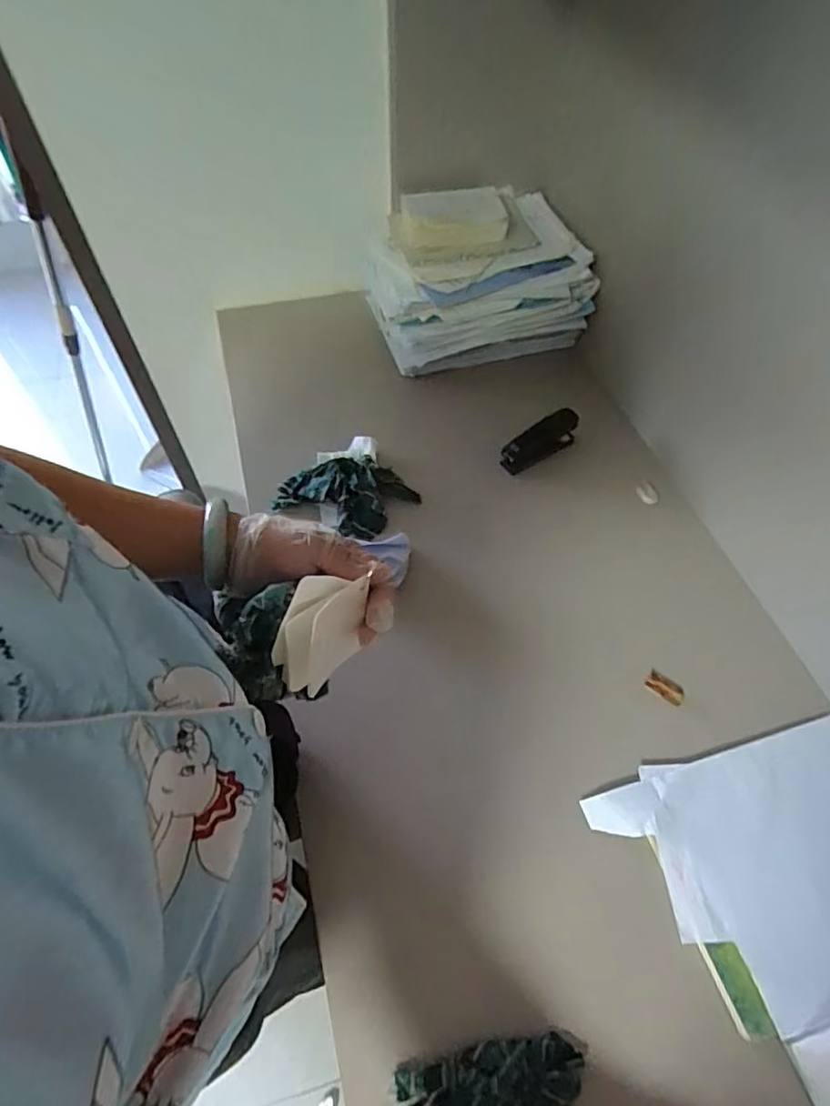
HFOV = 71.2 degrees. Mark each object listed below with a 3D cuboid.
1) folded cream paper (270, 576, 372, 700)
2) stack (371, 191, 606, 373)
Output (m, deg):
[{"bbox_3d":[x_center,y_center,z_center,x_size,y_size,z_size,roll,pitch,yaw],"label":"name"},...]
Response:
[{"bbox_3d":[-0.065,0.056,0.409,0.038,0.060,0.072,25,59,15],"label":"folded cream paper"},{"bbox_3d":[0.092,-0.419,0.879,0.293,0.152,0.227,-12,57,-9],"label":"stack"}]

